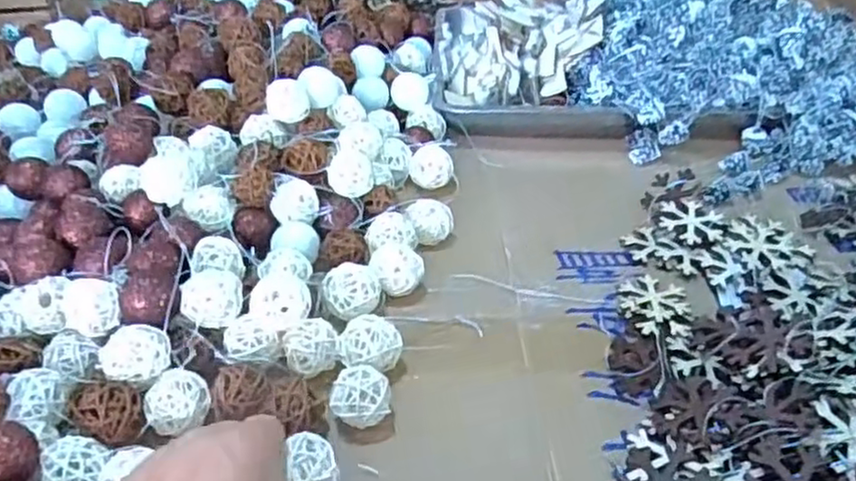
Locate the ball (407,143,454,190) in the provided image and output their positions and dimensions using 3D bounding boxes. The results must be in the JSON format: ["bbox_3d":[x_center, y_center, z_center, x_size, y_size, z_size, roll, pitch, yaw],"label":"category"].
[{"bbox_3d":[0.003,-0.070,0.665,0.041,0.034,0.037,3,36,4],"label":"ball"}]

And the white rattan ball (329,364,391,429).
[{"bbox_3d":[-0.042,0.102,0.441,0.036,0.035,0.033,0,36,0],"label":"white rattan ball"}]

